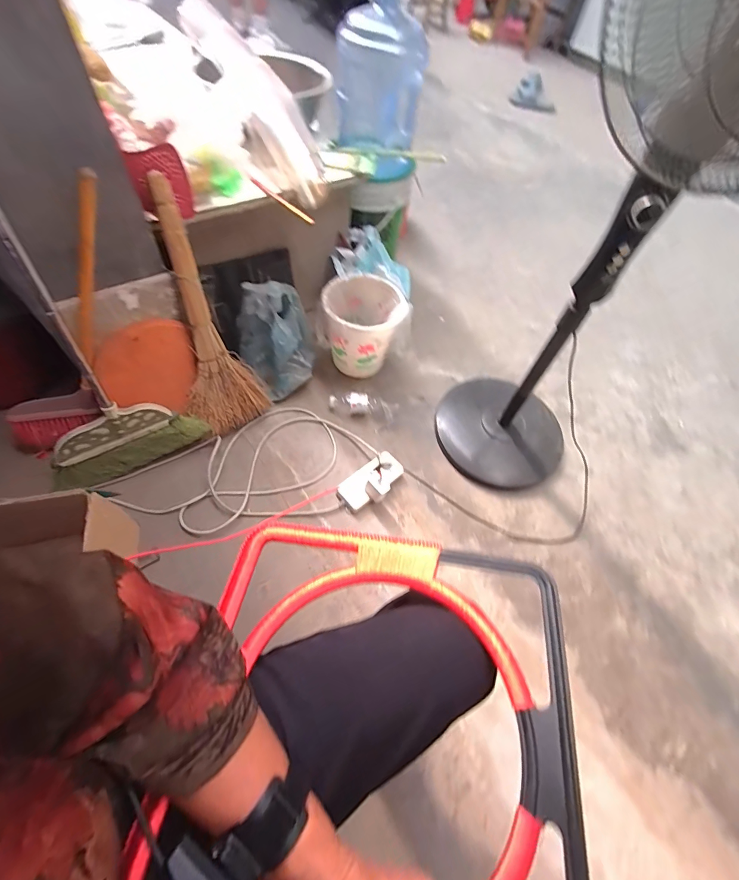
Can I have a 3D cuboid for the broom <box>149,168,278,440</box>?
[{"bbox_3d":[-0.402,-0.283,0.900,0.190,0.558,0.082,-20,29,-15],"label":"broom"}]

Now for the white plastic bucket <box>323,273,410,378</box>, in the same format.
[{"bbox_3d":[-0.017,-0.334,1.164,0.219,0.233,0.226,3,58,-5],"label":"white plastic bucket"}]

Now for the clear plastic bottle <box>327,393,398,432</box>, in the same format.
[{"bbox_3d":[-0.022,-0.094,1.122,0.189,0.076,0.060,19,58,5],"label":"clear plastic bottle"}]

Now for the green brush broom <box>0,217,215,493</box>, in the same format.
[{"bbox_3d":[-0.591,-0.221,0.689,0.344,0.774,0.081,-20,42,-15],"label":"green brush broom"}]

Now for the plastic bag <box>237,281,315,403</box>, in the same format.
[{"bbox_3d":[-0.259,-0.272,1.063,0.204,0.237,0.224,-7,60,-11],"label":"plastic bag"}]

